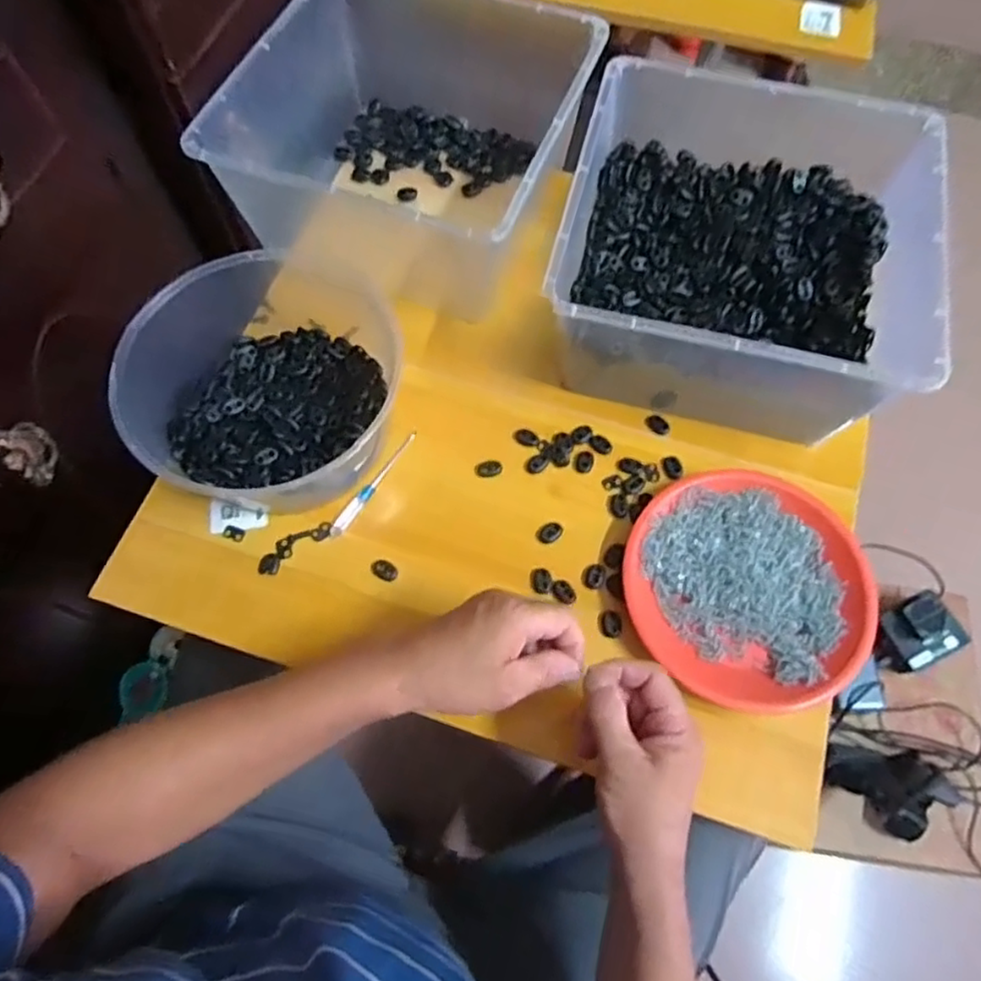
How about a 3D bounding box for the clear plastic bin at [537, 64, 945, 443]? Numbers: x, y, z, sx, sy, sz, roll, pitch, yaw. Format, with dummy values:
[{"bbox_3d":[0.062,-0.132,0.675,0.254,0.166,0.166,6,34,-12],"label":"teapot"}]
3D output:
[{"bbox_3d":[0.215,-0.210,0.602,0.286,0.139,0.297,14,67,5],"label":"clear plastic bin"}]

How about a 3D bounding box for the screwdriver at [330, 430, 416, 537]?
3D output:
[{"bbox_3d":[-0.101,-0.006,0.586,0.010,0.009,0.114,34,70,13],"label":"screwdriver"}]

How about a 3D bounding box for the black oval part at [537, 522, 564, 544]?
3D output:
[{"bbox_3d":[0.052,0.036,0.571,0.017,0.008,0.023,42,72,16],"label":"black oval part"}]

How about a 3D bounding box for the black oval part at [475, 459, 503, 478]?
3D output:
[{"bbox_3d":[-0.002,-0.019,0.594,0.024,0.006,0.014,-13,67,-6],"label":"black oval part"}]

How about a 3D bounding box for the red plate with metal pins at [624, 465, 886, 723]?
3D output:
[{"bbox_3d":[0.203,0.076,0.540,0.182,0.030,0.192,0,66,-1],"label":"red plate with metal pins"}]

